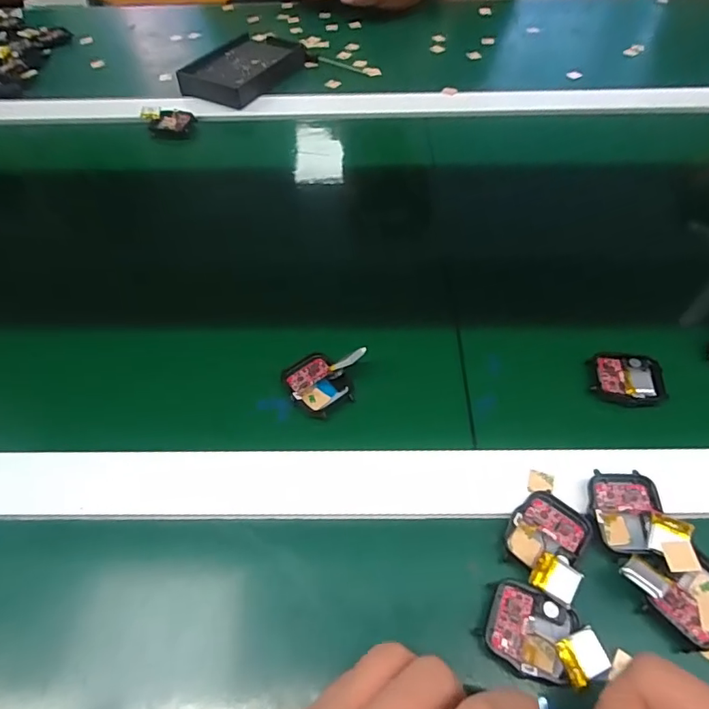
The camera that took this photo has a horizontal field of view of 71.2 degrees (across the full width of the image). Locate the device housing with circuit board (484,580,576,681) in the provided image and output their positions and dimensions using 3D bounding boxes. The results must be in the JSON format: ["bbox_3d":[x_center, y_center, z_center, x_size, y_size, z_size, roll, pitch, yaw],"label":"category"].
[{"bbox_3d":[0.086,0.135,0.242,0.040,0.009,0.037,23,58,17],"label":"device housing with circuit board"}]

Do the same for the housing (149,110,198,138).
[{"bbox_3d":[-0.194,-0.249,0.537,0.043,0.015,0.033,-1,55,2],"label":"housing"}]

